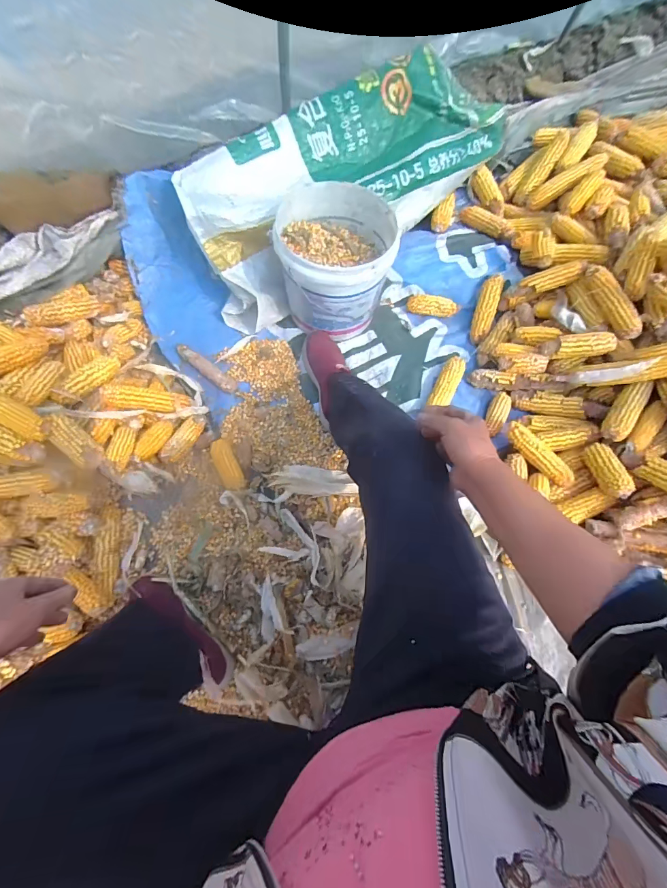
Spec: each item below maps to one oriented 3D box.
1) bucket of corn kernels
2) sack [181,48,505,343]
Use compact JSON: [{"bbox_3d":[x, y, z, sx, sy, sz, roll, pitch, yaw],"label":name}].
[{"bbox_3d":[0.004,-0.426,0.924,0.253,0.235,0.253,0,71,0],"label":"bucket of corn kernels"},{"bbox_3d":[0.026,-0.679,0.988,0.865,0.256,0.303,-37,75,-11],"label":"sack"}]

